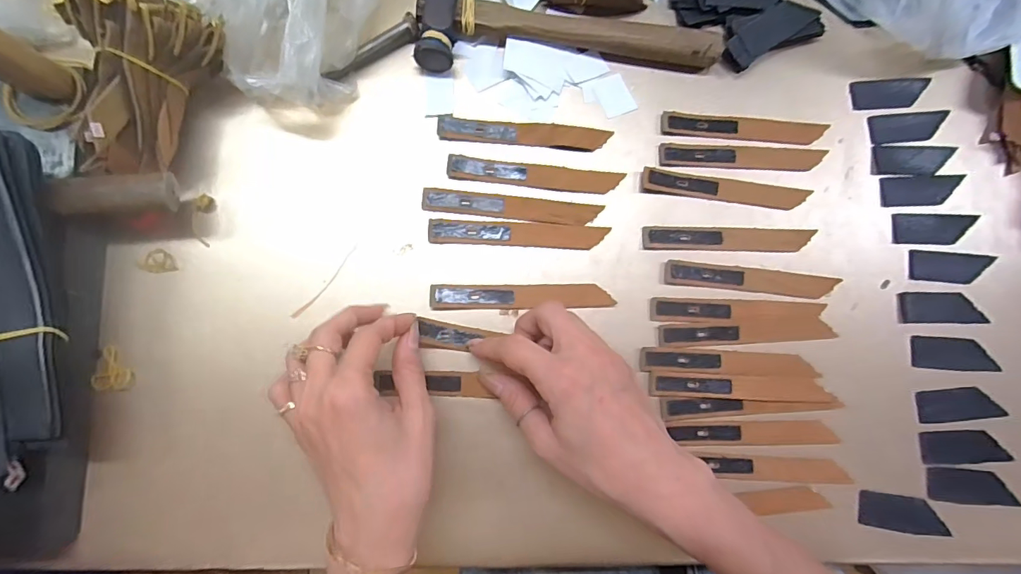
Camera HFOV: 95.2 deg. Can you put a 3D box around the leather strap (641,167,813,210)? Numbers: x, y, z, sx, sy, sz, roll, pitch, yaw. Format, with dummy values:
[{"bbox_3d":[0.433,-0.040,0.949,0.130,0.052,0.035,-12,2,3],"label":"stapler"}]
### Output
[{"bbox_3d":[0.158,-0.071,0.342,0.125,0.006,0.016,7,83,-3],"label":"leather strap"}]

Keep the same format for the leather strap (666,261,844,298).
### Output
[{"bbox_3d":[0.172,-0.005,0.334,0.124,0.004,0.018,5,85,-3],"label":"leather strap"}]

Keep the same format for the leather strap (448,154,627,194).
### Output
[{"bbox_3d":[0.018,-0.080,0.333,0.124,0.004,0.016,5,83,-4],"label":"leather strap"}]

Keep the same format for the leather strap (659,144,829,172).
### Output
[{"bbox_3d":[0.173,-0.096,0.347,0.126,0.004,0.016,1,84,-4],"label":"leather strap"}]

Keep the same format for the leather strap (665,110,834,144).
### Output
[{"bbox_3d":[0.176,-0.119,0.351,0.127,0.004,0.019,3,83,-4],"label":"leather strap"}]

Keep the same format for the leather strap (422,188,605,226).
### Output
[{"bbox_3d":[0.001,-0.056,0.330,0.123,0.004,0.018,5,87,-5],"label":"leather strap"}]

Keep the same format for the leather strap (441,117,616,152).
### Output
[{"bbox_3d":[0.010,-0.110,0.335,0.122,0.004,0.016,3,89,-5],"label":"leather strap"}]

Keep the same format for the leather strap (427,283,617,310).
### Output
[{"bbox_3d":[0.009,0.007,0.323,0.124,0.006,0.017,0,84,-4],"label":"leather strap"}]

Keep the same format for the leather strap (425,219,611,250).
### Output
[{"bbox_3d":[0.006,-0.036,0.328,0.123,0.004,0.016,2,84,-4],"label":"leather strap"}]

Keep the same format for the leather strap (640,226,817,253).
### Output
[{"bbox_3d":[0.159,-0.034,0.336,0.125,0.004,0.018,1,84,-4],"label":"leather strap"}]

